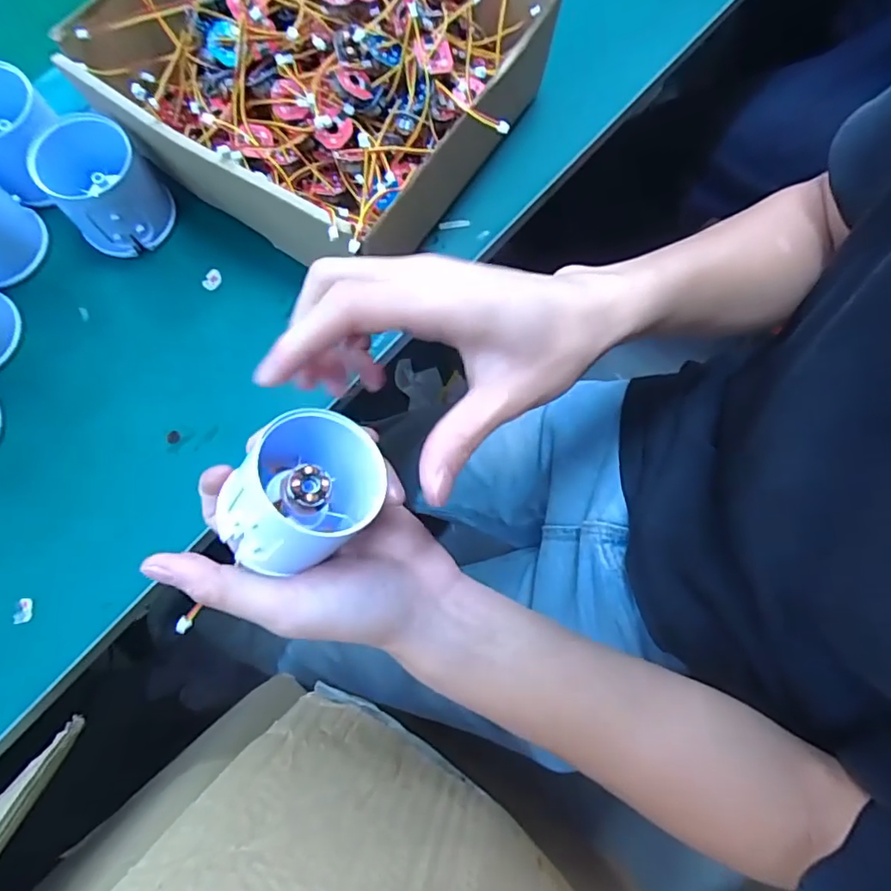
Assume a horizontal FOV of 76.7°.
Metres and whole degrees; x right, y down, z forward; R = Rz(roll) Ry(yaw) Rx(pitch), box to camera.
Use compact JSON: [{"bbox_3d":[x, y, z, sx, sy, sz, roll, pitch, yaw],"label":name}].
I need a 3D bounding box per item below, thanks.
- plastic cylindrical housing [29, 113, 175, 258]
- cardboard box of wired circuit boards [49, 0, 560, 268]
[{"bbox_3d":[-0.189,-0.143,0.315,0.052,0.054,0.048,0,76,-1],"label":"plastic cylindrical housing"},{"bbox_3d":[-0.066,-0.216,0.324,0.214,0.082,0.207,35,78,7],"label":"cardboard box of wired circuit boards"}]

